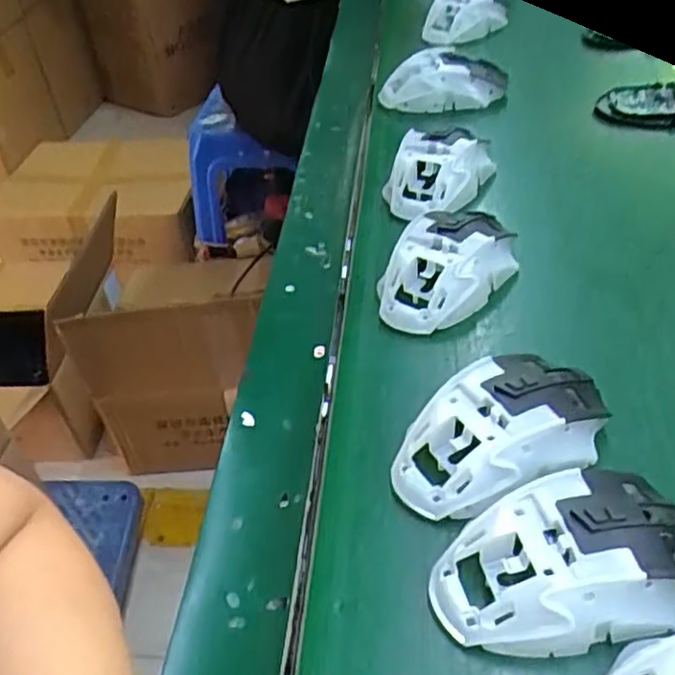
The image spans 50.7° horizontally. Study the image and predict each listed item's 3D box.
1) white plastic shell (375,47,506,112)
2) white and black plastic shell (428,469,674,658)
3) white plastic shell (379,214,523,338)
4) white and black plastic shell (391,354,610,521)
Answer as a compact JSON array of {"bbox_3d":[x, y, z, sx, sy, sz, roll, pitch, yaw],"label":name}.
[{"bbox_3d":[0.099,-0.233,0.653,0.122,0.040,0.060,-10,43,-5],"label":"white plastic shell"},{"bbox_3d":[0.098,0.094,0.297,0.117,0.038,0.067,-15,44,-10],"label":"white and black plastic shell"},{"bbox_3d":[0.071,-0.048,0.455,0.064,0.038,0.113,25,51,29],"label":"white plastic shell"},{"bbox_3d":[0.080,0.045,0.351,0.114,0.038,0.066,-26,46,-21],"label":"white and black plastic shell"}]

